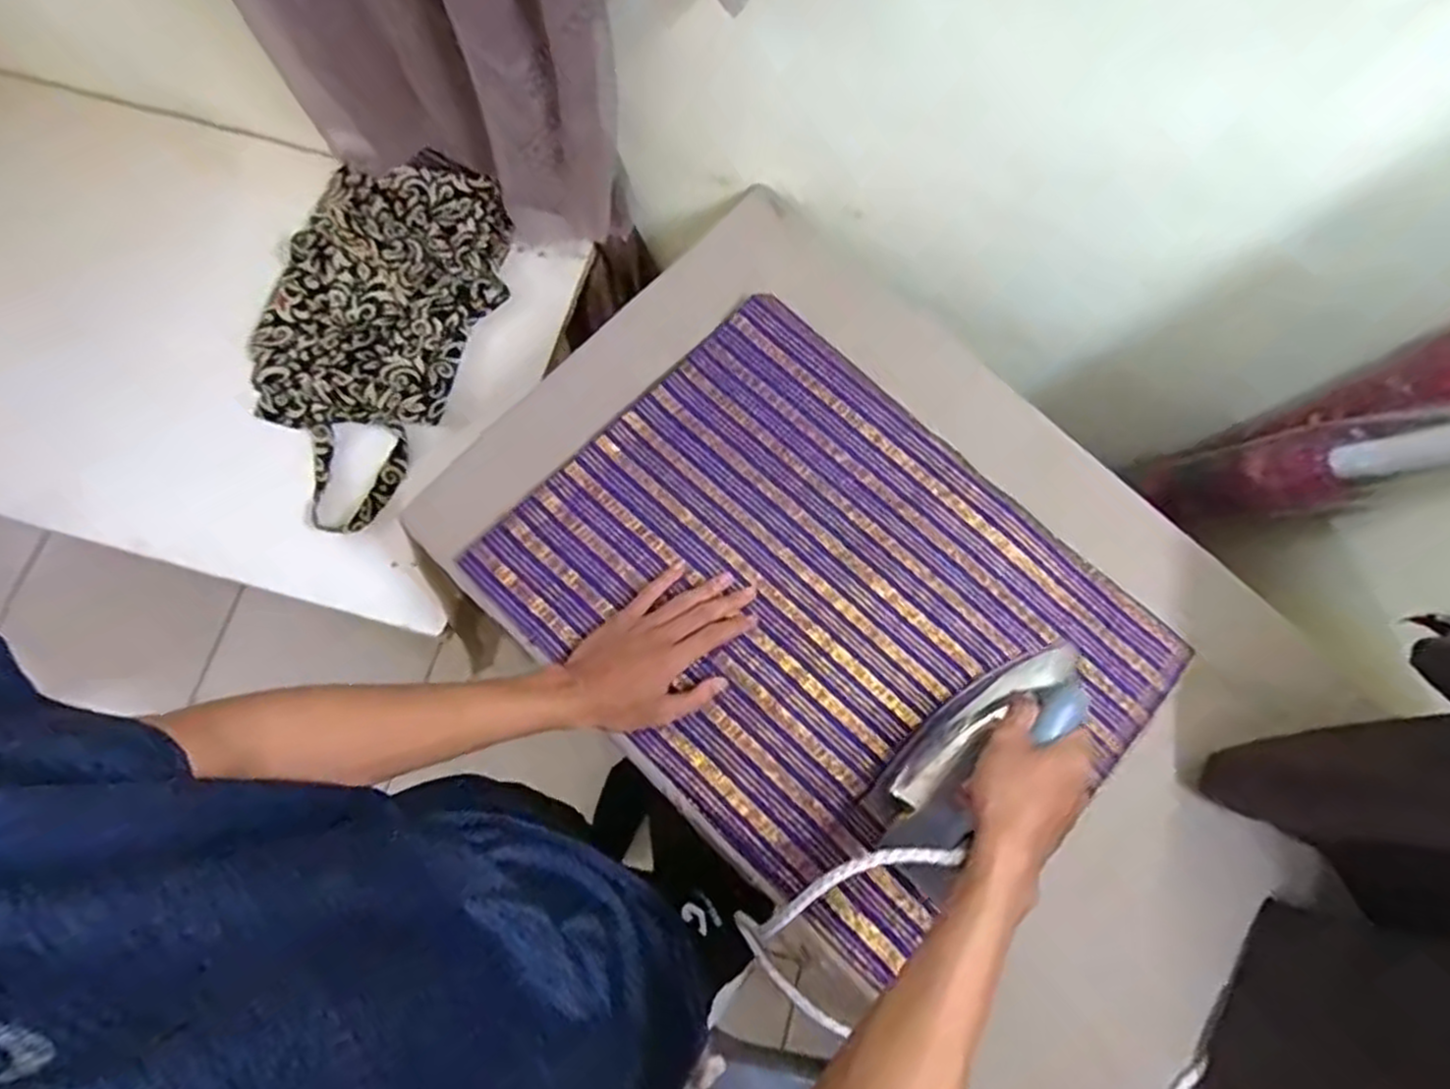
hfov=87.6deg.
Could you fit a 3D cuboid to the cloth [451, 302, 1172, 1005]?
[{"bbox_3d":[0.082,0.052,0.632,0.476,0.020,0.366,43,78,9],"label":"cloth"}]

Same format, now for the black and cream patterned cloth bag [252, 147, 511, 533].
[{"bbox_3d":[-0.384,-0.234,0.807,0.220,0.040,0.399,19,76,3],"label":"black and cream patterned cloth bag"}]

